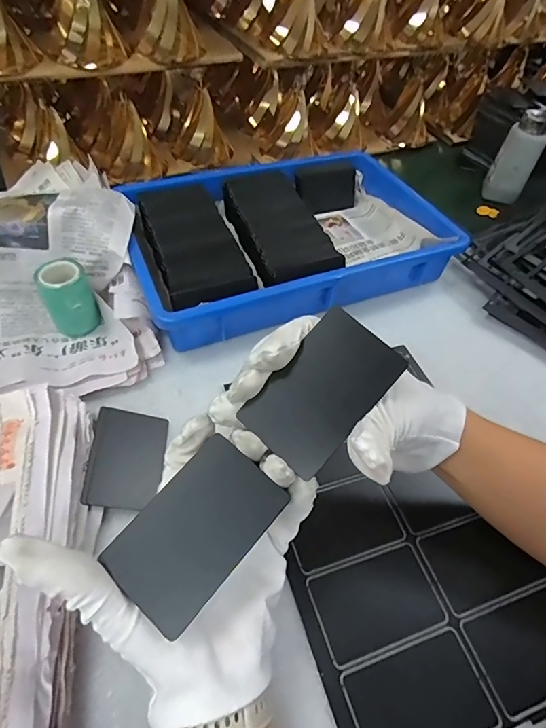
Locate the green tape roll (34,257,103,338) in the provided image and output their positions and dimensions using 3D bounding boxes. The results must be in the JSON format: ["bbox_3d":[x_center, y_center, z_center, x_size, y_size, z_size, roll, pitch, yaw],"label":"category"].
[{"bbox_3d":[-0.197,-0.062,0.416,0.045,0.065,0.040,-20,55,-20],"label":"green tape roll"}]

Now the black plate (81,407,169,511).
[{"bbox_3d":[-0.120,0.077,0.350,0.057,0.005,0.084,17,45,-23],"label":"black plate"}]

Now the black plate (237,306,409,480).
[{"bbox_3d":[0.028,0.014,0.236,0.051,0.004,0.083,40,86,11],"label":"black plate"}]

